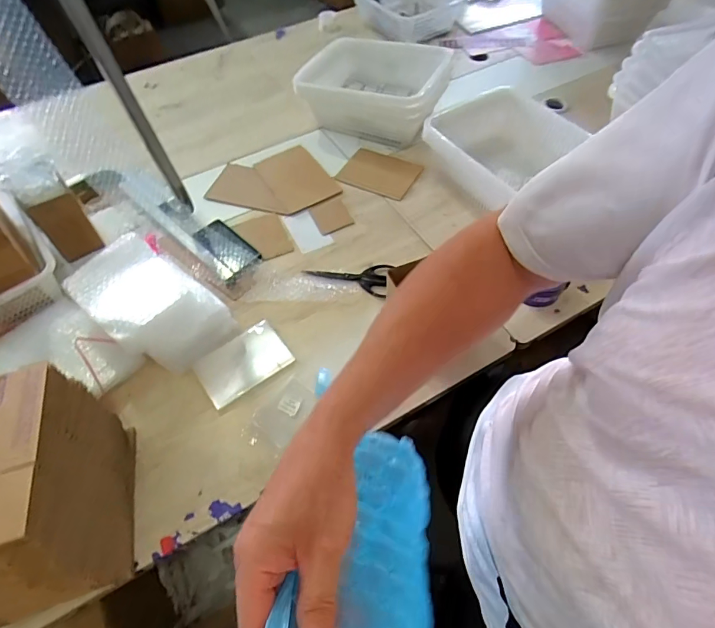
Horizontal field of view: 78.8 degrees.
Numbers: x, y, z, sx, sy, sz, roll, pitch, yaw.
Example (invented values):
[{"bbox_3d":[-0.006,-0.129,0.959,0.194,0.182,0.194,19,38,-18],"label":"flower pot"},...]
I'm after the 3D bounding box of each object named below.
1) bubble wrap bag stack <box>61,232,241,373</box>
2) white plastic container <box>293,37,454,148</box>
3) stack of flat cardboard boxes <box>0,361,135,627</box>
[{"bbox_3d":[-0.374,-0.016,0.795,0.252,0.123,0.177,30,63,20],"label":"bubble wrap bag stack"},{"bbox_3d":[0.052,-0.592,1.152,0.330,0.165,0.302,17,59,13],"label":"white plastic container"},{"bbox_3d":[-0.460,0.238,0.577,0.233,0.185,0.253,-15,57,-7],"label":"stack of flat cardboard boxes"}]

